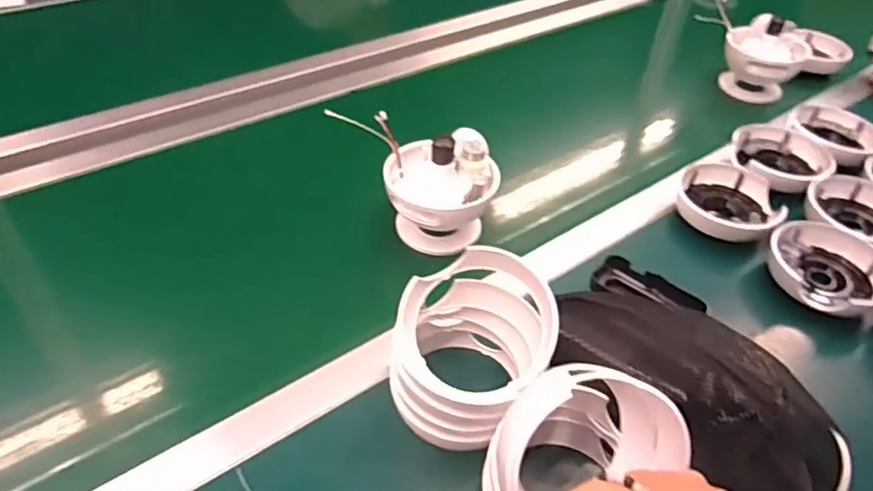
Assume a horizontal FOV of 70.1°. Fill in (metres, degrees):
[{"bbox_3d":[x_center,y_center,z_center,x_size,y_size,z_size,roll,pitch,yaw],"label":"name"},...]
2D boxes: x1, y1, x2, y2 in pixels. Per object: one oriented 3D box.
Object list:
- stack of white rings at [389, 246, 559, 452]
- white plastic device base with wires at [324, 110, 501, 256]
[{"bbox_3d":[0.025,0.080,0.486,0.116,0.111,0.118,-17,47,-22],"label":"stack of white rings"},{"bbox_3d":[-0.013,-0.070,0.671,0.110,0.124,0.144,-27,52,-30],"label":"white plastic device base with wires"}]

